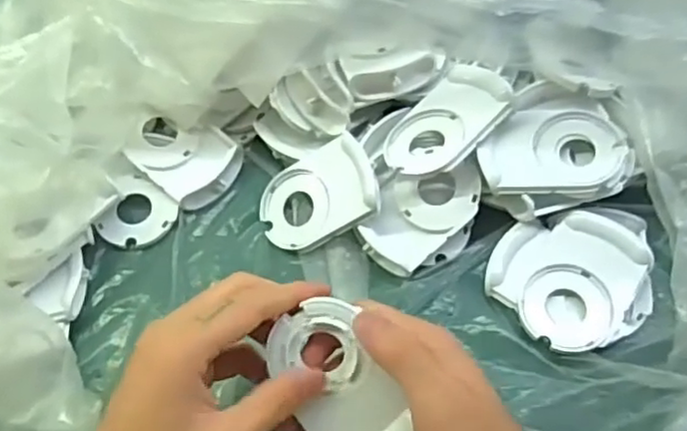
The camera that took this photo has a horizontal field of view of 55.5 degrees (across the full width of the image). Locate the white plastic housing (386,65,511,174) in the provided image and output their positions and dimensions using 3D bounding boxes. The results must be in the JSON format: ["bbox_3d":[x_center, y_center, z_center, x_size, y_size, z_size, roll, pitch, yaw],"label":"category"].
[{"bbox_3d":[0.063,-0.057,0.406,0.082,0.013,0.058,-48,51,-4],"label":"white plastic housing"}]

